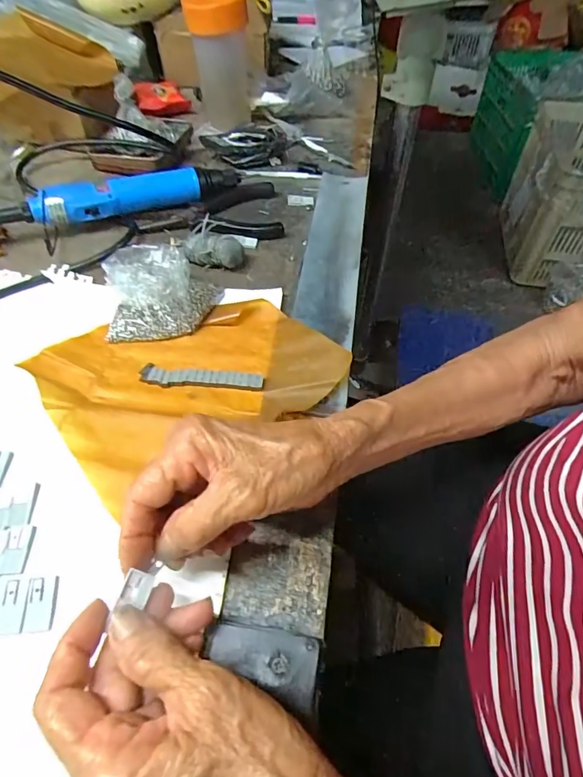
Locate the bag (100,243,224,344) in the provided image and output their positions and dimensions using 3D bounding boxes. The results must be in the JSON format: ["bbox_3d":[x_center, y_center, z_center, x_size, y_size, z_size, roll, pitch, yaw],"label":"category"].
[{"bbox_3d":[-0.108,-0.087,0.374,0.089,0.046,0.081,-5,52,-5],"label":"bag"}]

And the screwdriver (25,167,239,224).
[{"bbox_3d":[-0.153,-0.201,0.466,0.205,0.039,0.036,-19,55,-15],"label":"screwdriver"}]

